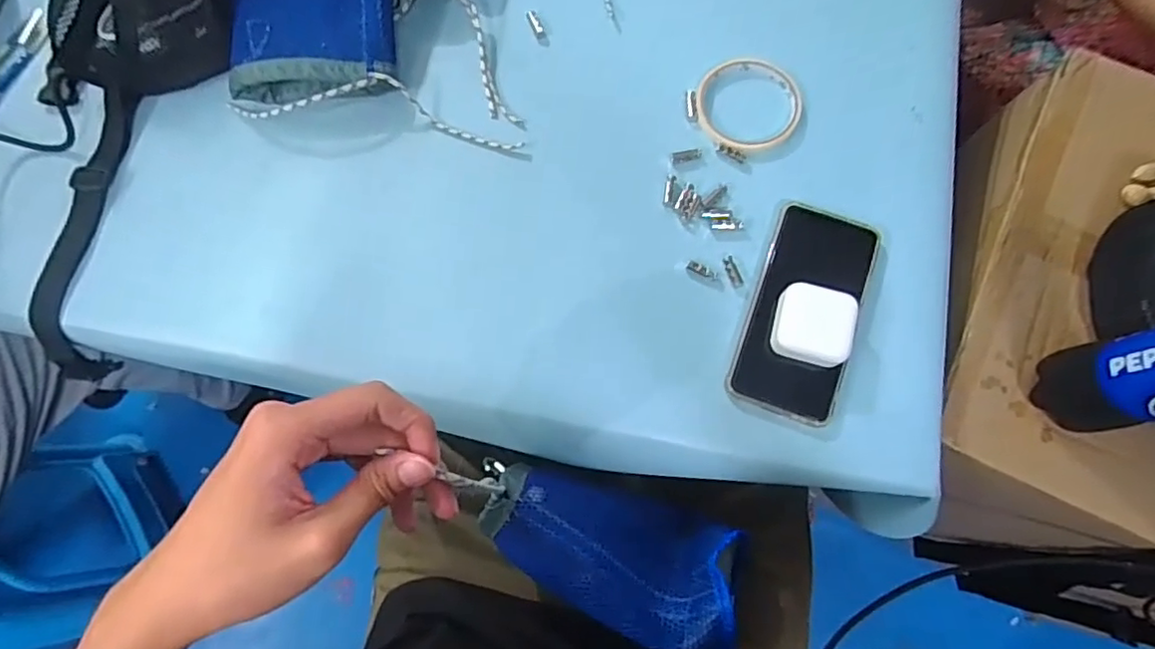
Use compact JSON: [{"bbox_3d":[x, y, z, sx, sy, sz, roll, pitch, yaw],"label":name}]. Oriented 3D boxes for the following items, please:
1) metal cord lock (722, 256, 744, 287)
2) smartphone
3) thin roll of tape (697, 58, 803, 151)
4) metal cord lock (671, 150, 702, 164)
[{"bbox_3d":[0.121,-0.041,0.479,0.010,0.004,0.025,-18,75,-4],"label":"metal cord lock"},{"bbox_3d":[0.172,-0.012,0.464,0.079,0.010,0.167,20,76,6],"label":"smartphone"},{"bbox_3d":[0.143,-0.185,0.515,0.085,0.008,0.085,0,75,0],"label":"thin roll of tape"},{"bbox_3d":[0.090,-0.139,0.505,0.026,0.004,0.010,-16,75,-4],"label":"metal cord lock"}]

